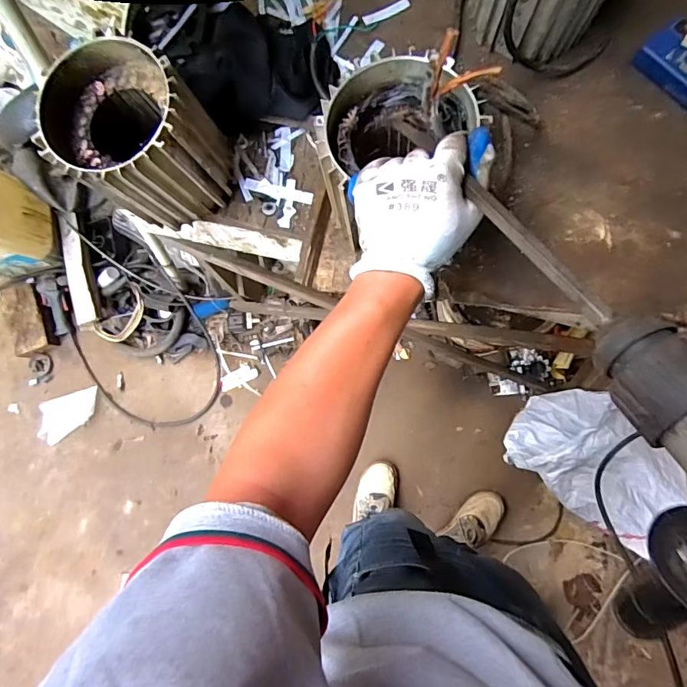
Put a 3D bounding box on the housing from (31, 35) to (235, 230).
[{"bbox_3d":[-0.205,-0.203,0.476,0.127,0.153,0.125,0,83,3],"label":"housing"}]

